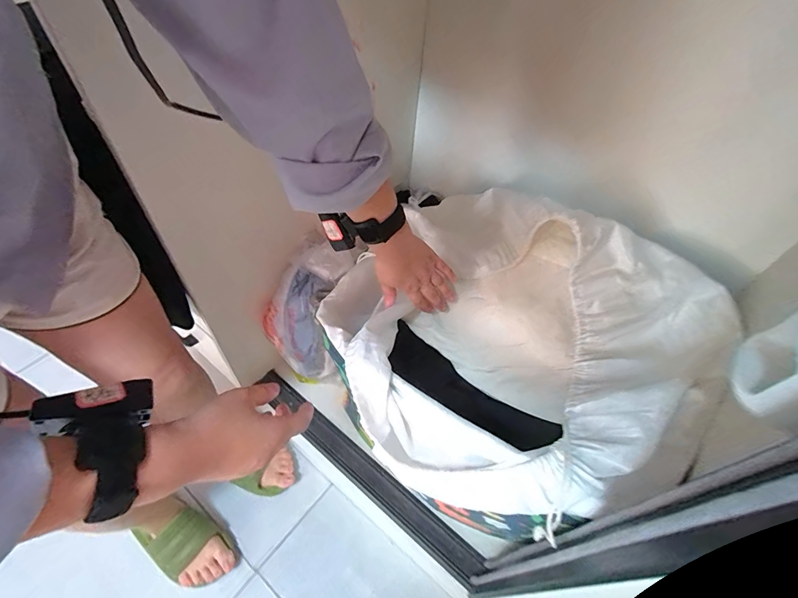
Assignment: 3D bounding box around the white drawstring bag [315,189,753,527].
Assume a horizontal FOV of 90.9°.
[{"bbox_3d":[0.152,0.028,0.584,0.485,0.181,0.478,-28,59,-24],"label":"white drawstring bag"}]

